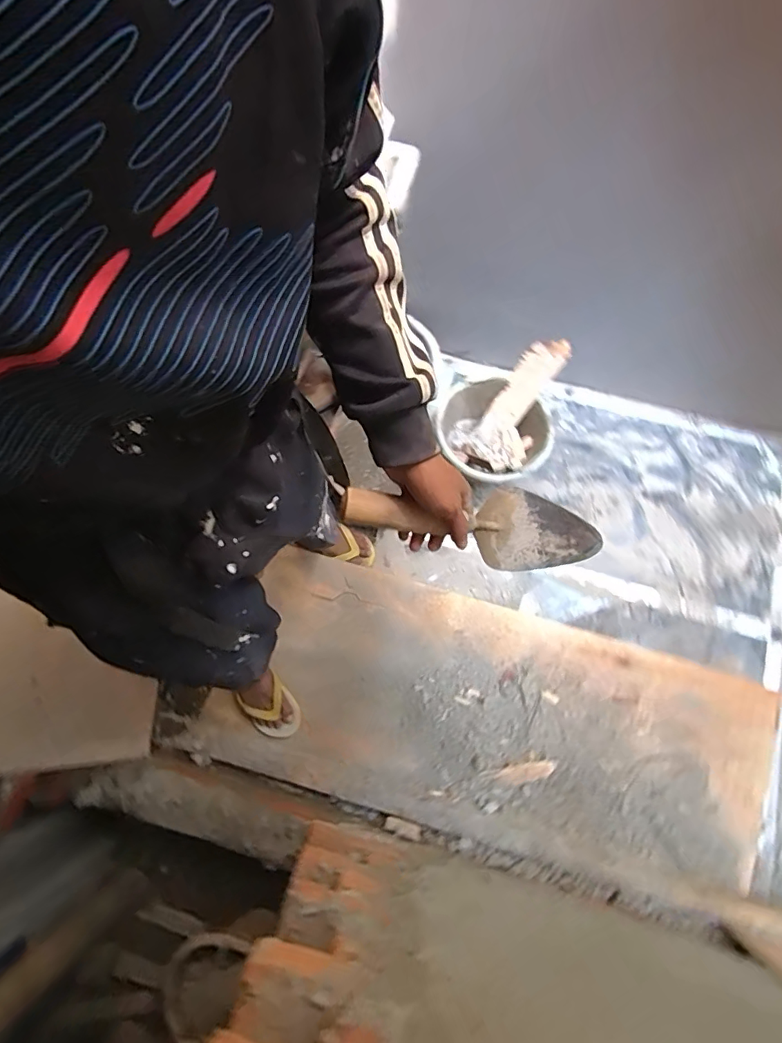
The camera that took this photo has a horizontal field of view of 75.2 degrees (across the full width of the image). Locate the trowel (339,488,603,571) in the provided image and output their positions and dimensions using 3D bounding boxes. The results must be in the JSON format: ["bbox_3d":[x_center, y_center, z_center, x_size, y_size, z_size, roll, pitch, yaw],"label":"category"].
[{"bbox_3d":[0.082,0.000,0.524,0.271,0.054,0.076,8,71,-18],"label":"trowel"}]

